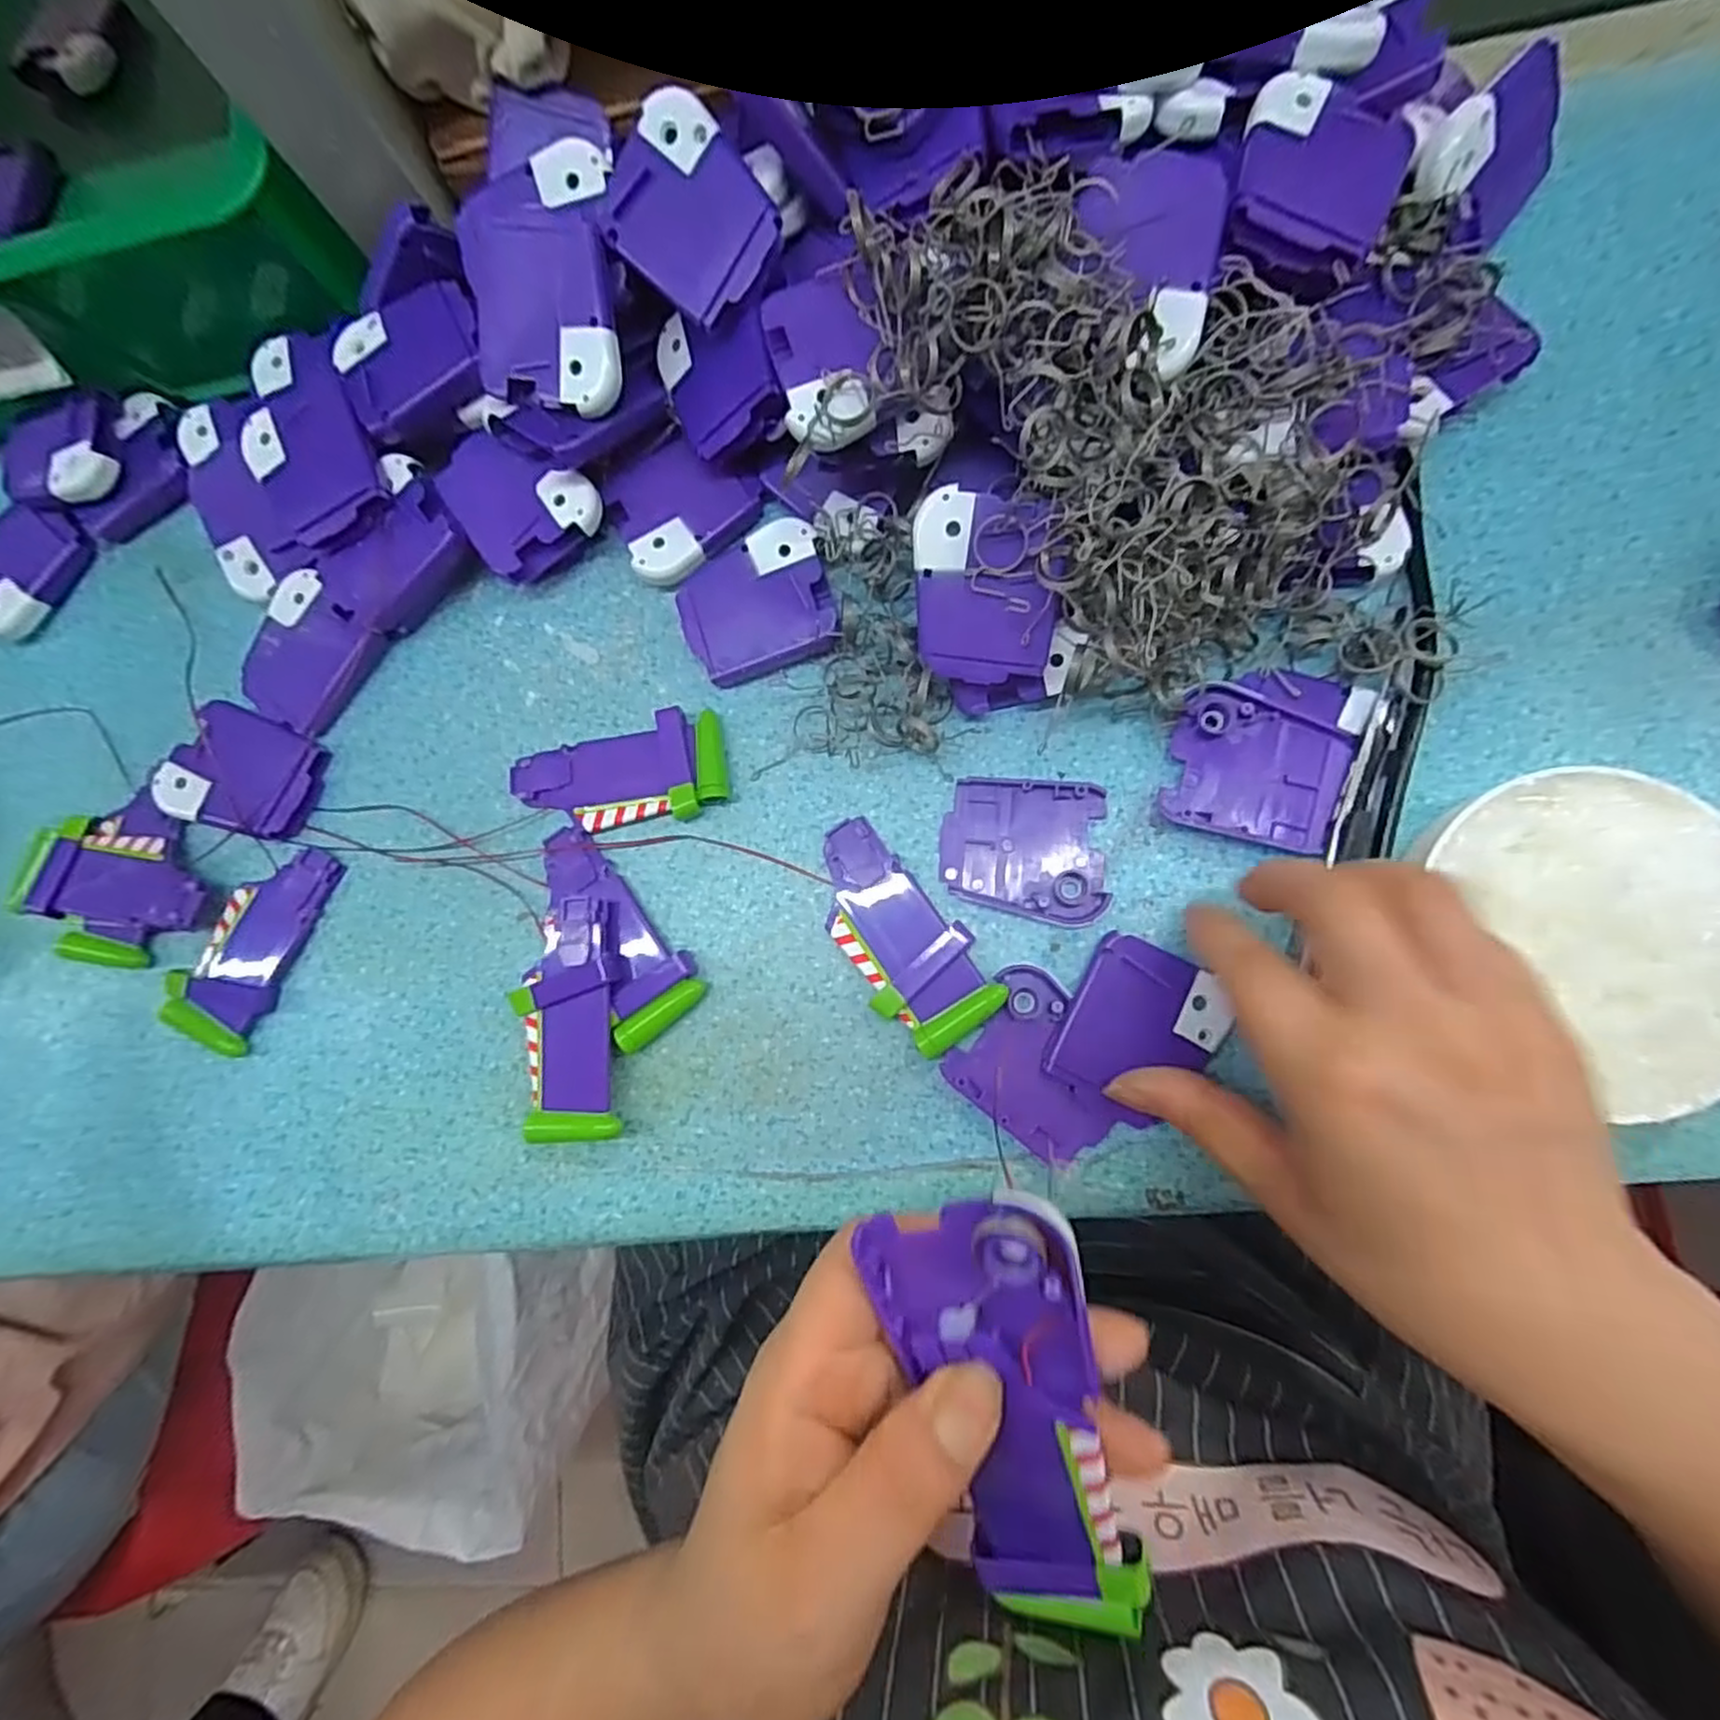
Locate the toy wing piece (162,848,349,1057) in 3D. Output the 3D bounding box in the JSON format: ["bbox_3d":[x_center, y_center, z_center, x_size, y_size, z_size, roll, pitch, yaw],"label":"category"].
[{"bbox_3d":[-0.257,0.034,0.313,0.039,0.009,0.089,24,87,8],"label":"toy wing piece"}]

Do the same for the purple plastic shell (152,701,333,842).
[{"bbox_3d":[-0.265,-0.037,0.318,0.061,0.014,0.050,22,86,8],"label":"purple plastic shell"}]

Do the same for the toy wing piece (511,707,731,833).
[{"bbox_3d":[-0.097,-0.032,0.300,0.088,0.011,0.042,-14,82,5],"label":"toy wing piece"}]

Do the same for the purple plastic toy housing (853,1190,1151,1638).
[{"bbox_3d":[0.036,0.137,0.183,0.048,0.016,0.119,-13,98,5],"label":"purple plastic toy housing"}]

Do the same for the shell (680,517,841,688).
[{"bbox_3d":[-0.042,-0.102,0.296,0.059,0.017,0.051,-17,82,4],"label":"shell"}]

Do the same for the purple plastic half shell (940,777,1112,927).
[{"bbox_3d":[0.062,-0.004,0.280,0.060,0.006,0.053,3,84,7],"label":"purple plastic half shell"}]

